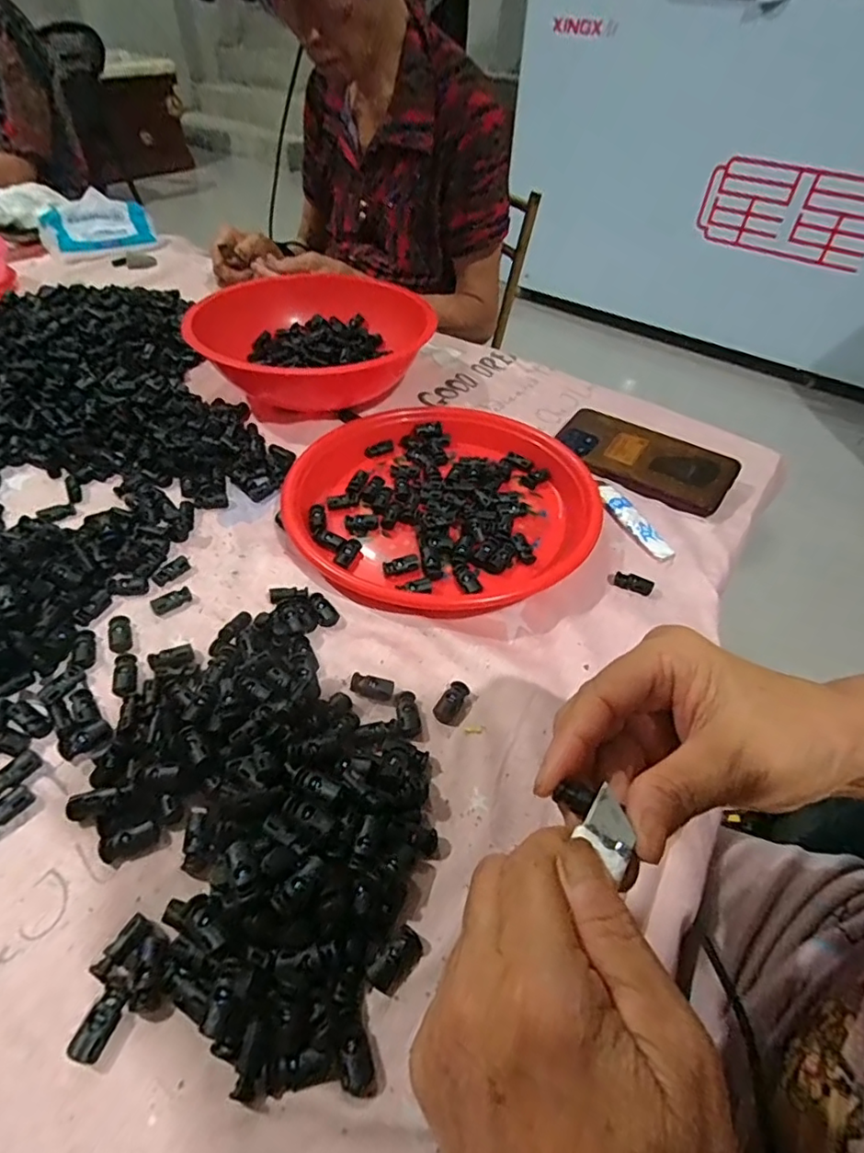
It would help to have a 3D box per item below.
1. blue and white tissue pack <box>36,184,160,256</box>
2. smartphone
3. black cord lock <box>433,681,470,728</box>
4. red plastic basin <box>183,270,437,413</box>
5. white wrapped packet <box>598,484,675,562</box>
[{"bbox_3d":[-0.535,-0.560,0.905,0.161,0.061,0.089,-18,50,-19],"label":"blue and white tissue pack"},{"bbox_3d":[0.199,-0.113,0.536,0.162,0.008,0.081,28,62,24],"label":"smartphone"},{"bbox_3d":[0.013,0.079,0.354,0.016,0.008,0.026,22,49,17],"label":"black cord lock"},{"bbox_3d":[-0.130,-0.247,0.615,0.233,0.078,0.233,2,46,-2],"label":"red plastic basin"},{"bbox_3d":[0.173,-0.049,0.486,0.020,0.007,0.099,-17,50,-18],"label":"white wrapped packet"}]

